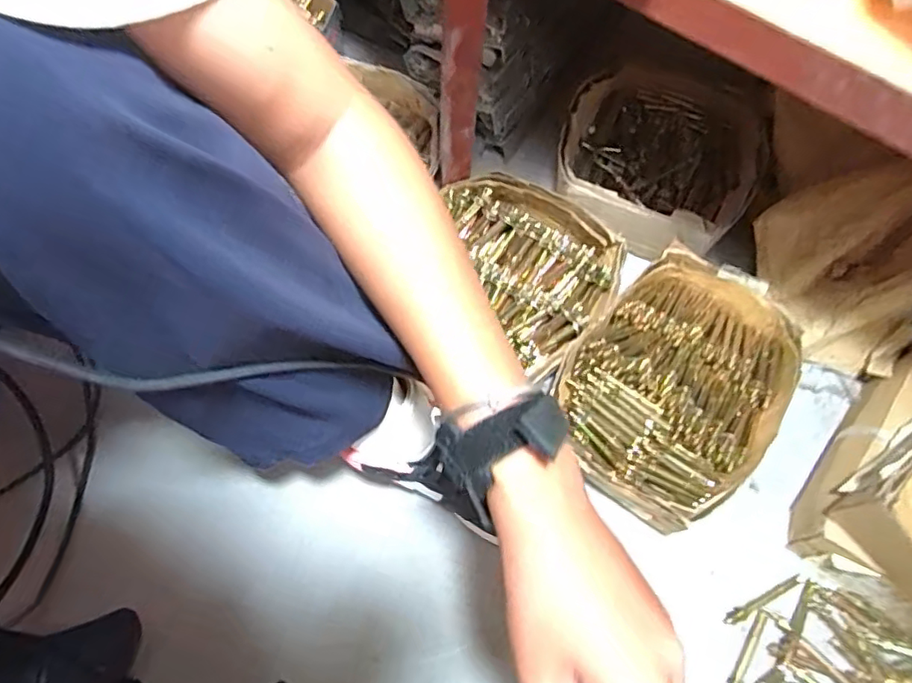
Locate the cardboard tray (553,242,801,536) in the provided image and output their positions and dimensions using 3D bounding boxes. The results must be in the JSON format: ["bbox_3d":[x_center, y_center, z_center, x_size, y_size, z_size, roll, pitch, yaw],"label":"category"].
[{"bbox_3d":[0.194,0.045,0.534,0.168,0.064,0.230,39,71,13],"label":"cardboard tray"}]

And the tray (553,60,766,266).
[{"bbox_3d":[0.207,-0.189,0.622,0.204,0.077,0.186,30,69,10],"label":"tray"}]

